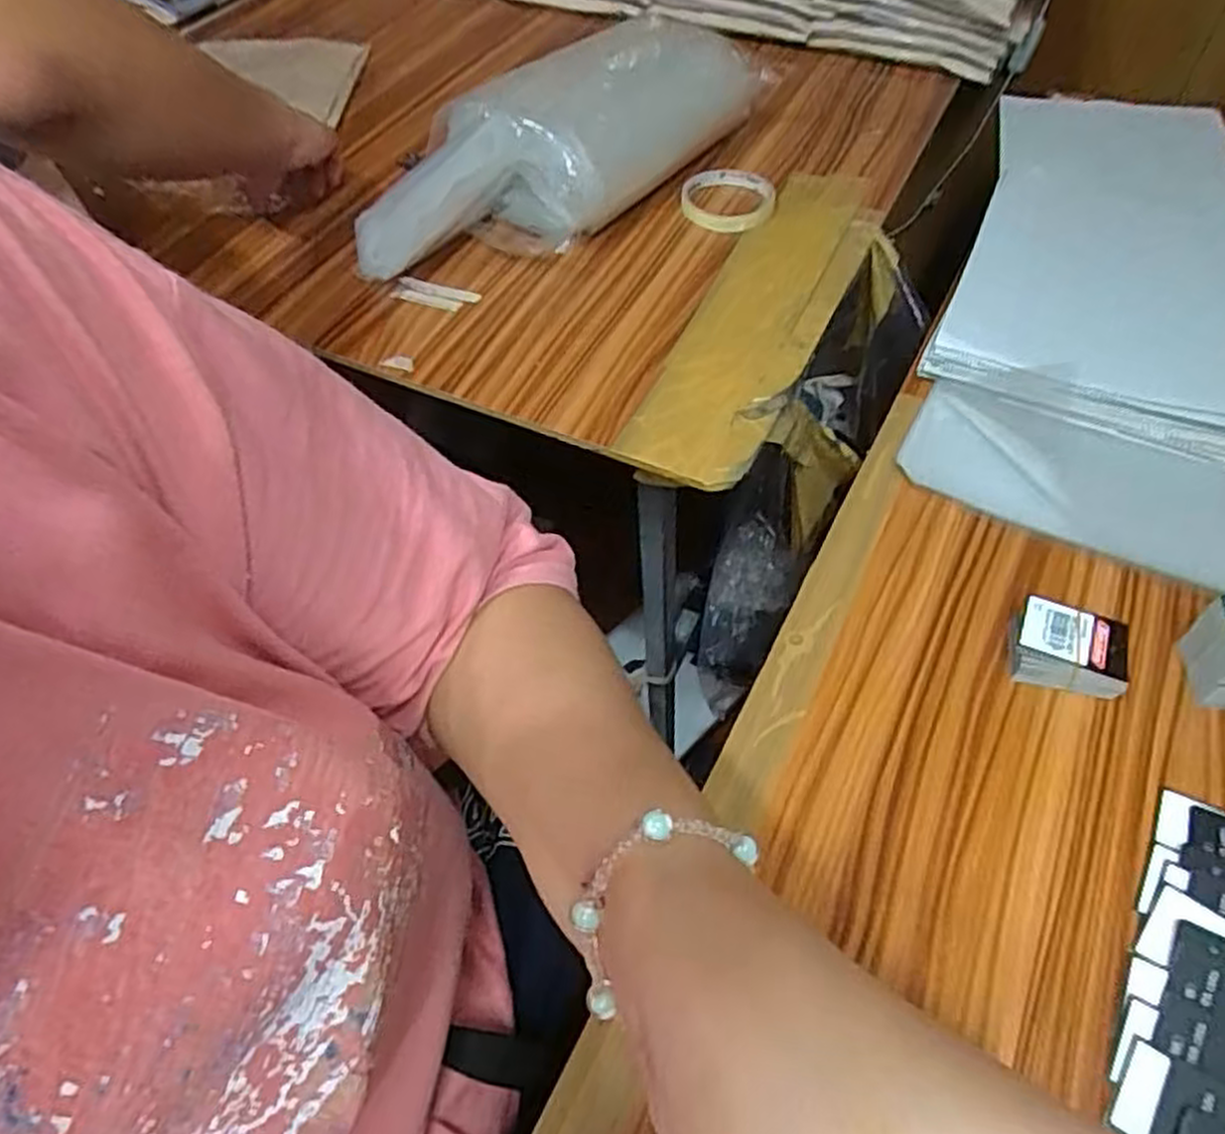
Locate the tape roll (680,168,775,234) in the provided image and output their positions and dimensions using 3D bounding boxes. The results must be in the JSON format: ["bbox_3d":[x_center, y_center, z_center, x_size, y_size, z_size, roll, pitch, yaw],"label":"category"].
[{"bbox_3d":[0.103,-0.328,0.703,0.081,0.020,0.085,-1,53,2],"label":"tape roll"}]

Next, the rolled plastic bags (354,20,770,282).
[{"bbox_3d":[-0.045,-0.371,0.687,0.147,0.109,0.400,33,61,24],"label":"rolled plastic bags"}]

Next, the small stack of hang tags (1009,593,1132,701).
[{"bbox_3d":[0.244,0.045,0.419,0.052,0.026,0.040,13,55,12],"label":"small stack of hang tags"}]

